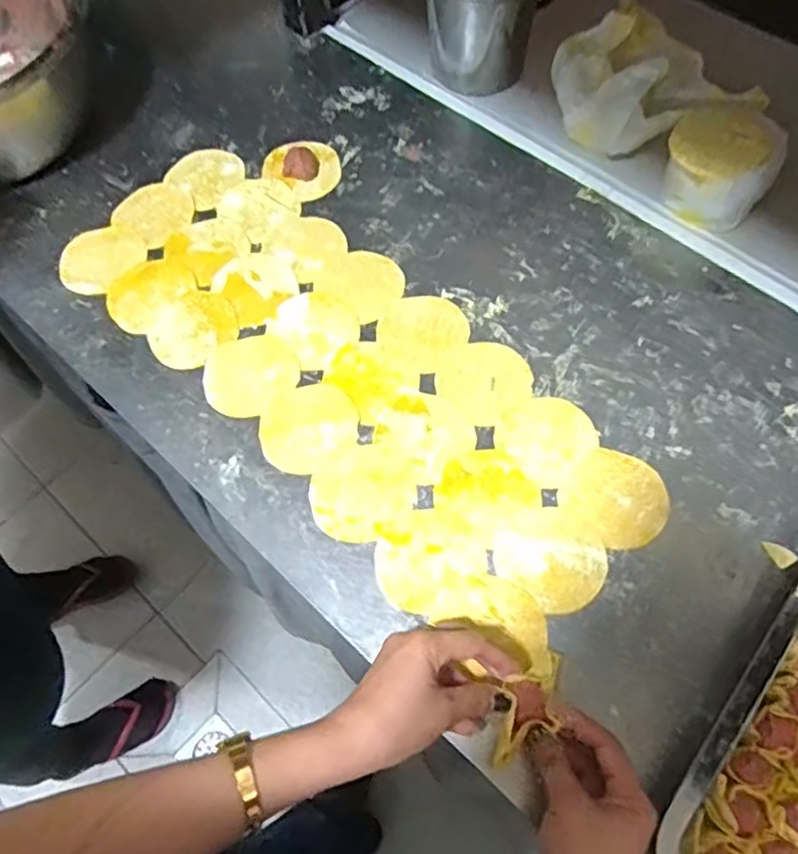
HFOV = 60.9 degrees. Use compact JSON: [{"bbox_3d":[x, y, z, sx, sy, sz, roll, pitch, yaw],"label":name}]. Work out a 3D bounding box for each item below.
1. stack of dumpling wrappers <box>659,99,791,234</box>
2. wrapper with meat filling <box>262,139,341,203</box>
[{"bbox_3d":[0.307,-0.247,0.650,0.103,0.070,0.094,20,67,11],"label":"stack of dumpling wrappers"},{"bbox_3d":[-0.101,-0.271,0.712,0.078,0.012,0.071,-17,65,-6],"label":"wrapper with meat filling"}]

